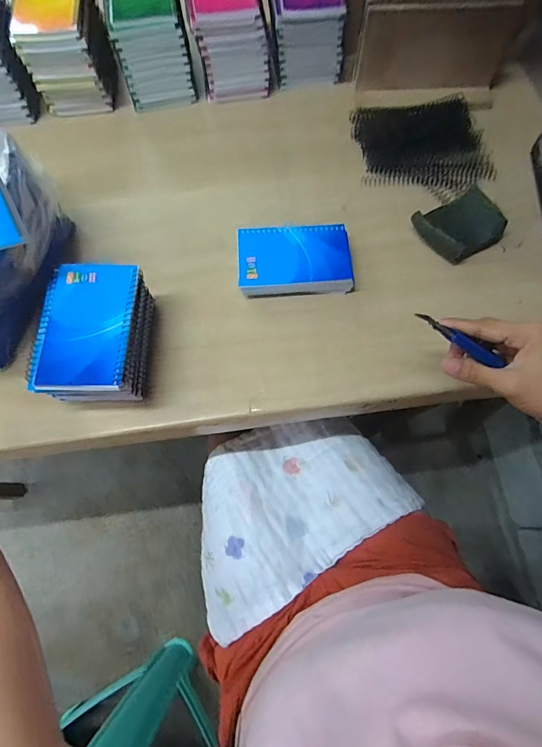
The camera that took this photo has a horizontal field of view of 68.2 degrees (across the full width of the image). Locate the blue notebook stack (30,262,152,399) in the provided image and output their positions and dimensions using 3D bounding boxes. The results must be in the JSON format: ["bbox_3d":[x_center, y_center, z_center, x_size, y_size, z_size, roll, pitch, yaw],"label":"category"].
[{"bbox_3d":[-0.178,-0.035,0.418,0.092,0.082,0.137,1,70,3],"label":"blue notebook stack"}]

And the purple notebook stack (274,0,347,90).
[{"bbox_3d":[0.048,-0.483,0.560,0.096,0.123,0.126,-5,70,1],"label":"purple notebook stack"}]

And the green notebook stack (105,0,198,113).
[{"bbox_3d":[-0.166,-0.474,0.568,0.099,0.121,0.136,-9,70,-1],"label":"green notebook stack"}]

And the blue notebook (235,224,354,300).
[{"bbox_3d":[0.028,-0.133,0.477,0.129,0.028,0.087,-3,70,1],"label":"blue notebook"}]

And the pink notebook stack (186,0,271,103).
[{"bbox_3d":[-0.060,-0.480,0.563,0.097,0.124,0.132,-9,70,-1],"label":"pink notebook stack"}]

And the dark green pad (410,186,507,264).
[{"bbox_3d":[0.228,-0.177,0.483,0.089,0.029,0.072,-29,71,-8],"label":"dark green pad"}]

